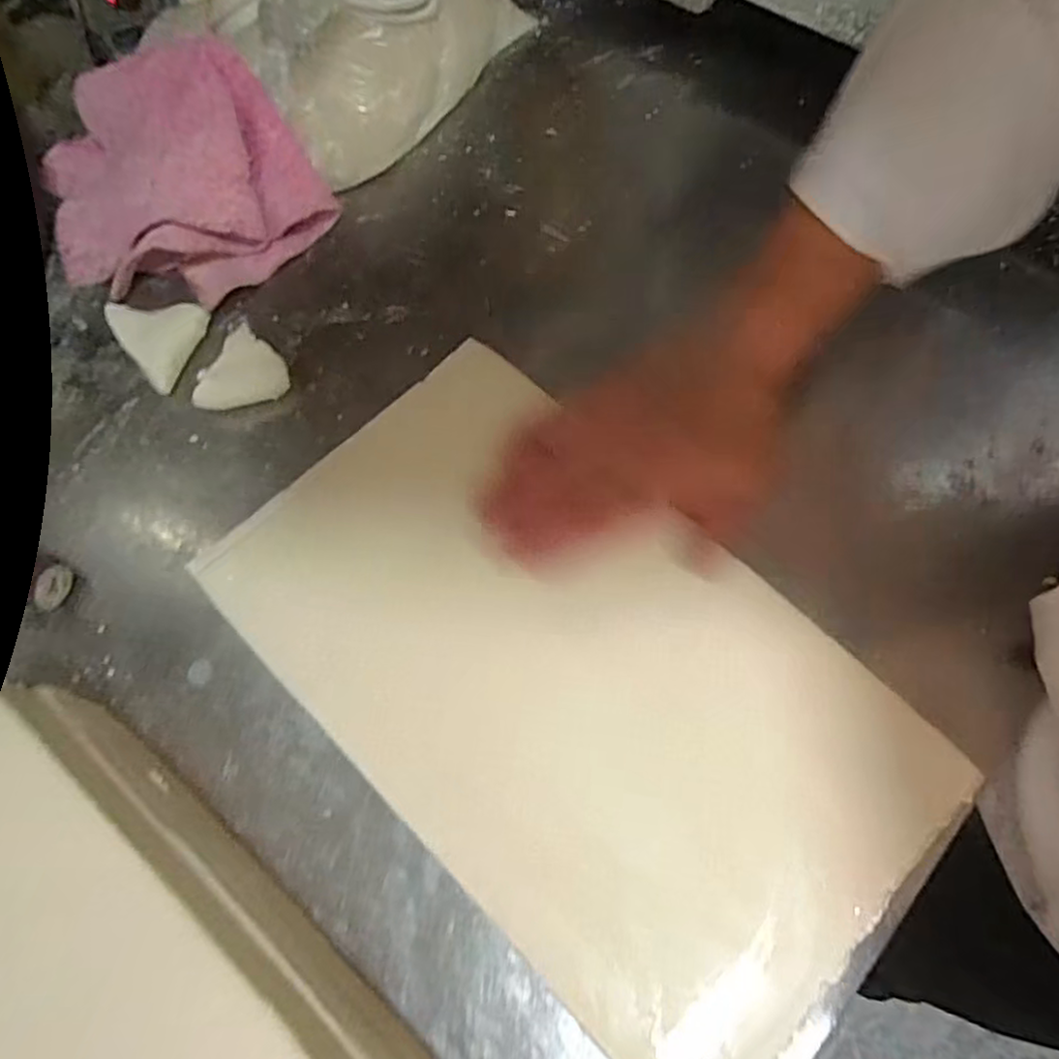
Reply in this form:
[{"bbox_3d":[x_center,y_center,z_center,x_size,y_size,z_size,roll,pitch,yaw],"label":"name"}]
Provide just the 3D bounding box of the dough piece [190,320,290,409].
[{"bbox_3d":[-0.154,-0.080,0.371,0.035,0.024,0.047,27,74,8],"label":"dough piece"}]

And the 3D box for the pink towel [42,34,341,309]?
[{"bbox_3d":[-0.218,-0.213,0.396,0.149,0.056,0.161,-36,76,-11],"label":"pink towel"}]

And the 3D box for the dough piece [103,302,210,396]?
[{"bbox_3d":[-0.212,-0.107,0.378,0.049,0.018,0.051,19,73,6],"label":"dough piece"}]

